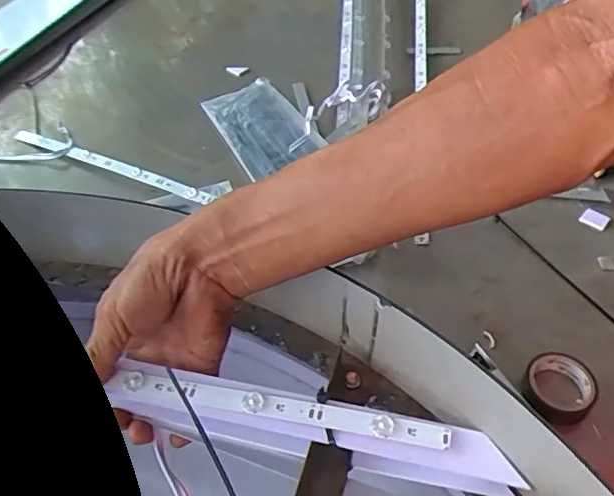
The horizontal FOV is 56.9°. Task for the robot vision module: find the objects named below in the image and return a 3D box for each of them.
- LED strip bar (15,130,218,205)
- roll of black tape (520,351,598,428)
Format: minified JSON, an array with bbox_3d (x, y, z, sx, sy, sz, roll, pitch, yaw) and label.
[{"bbox_3d":[-0.231,-0.100,0.644,0.285,0.011,0.015,21,53,18],"label":"LED strip bar"},{"bbox_3d":[0.199,0.109,0.446,0.047,0.017,0.052,-21,52,-16],"label":"roll of black tape"}]

